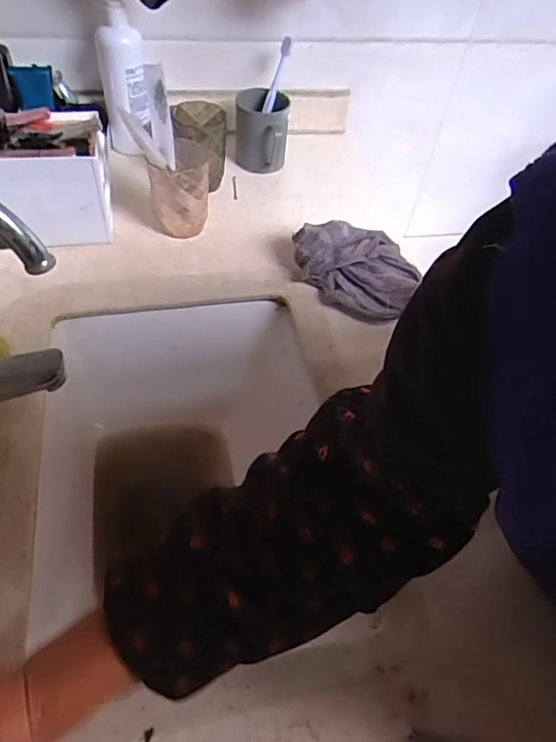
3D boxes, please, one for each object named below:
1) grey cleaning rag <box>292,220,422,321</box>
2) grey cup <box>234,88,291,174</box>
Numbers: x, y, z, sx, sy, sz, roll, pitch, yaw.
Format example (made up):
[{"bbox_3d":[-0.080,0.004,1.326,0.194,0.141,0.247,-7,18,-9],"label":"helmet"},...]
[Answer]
[{"bbox_3d":[0.097,-0.133,0.649,0.160,0.063,0.106,30,55,17],"label":"grey cleaning rag"},{"bbox_3d":[-0.026,-0.372,0.810,0.081,0.089,0.116,1,52,-5],"label":"grey cup"}]

